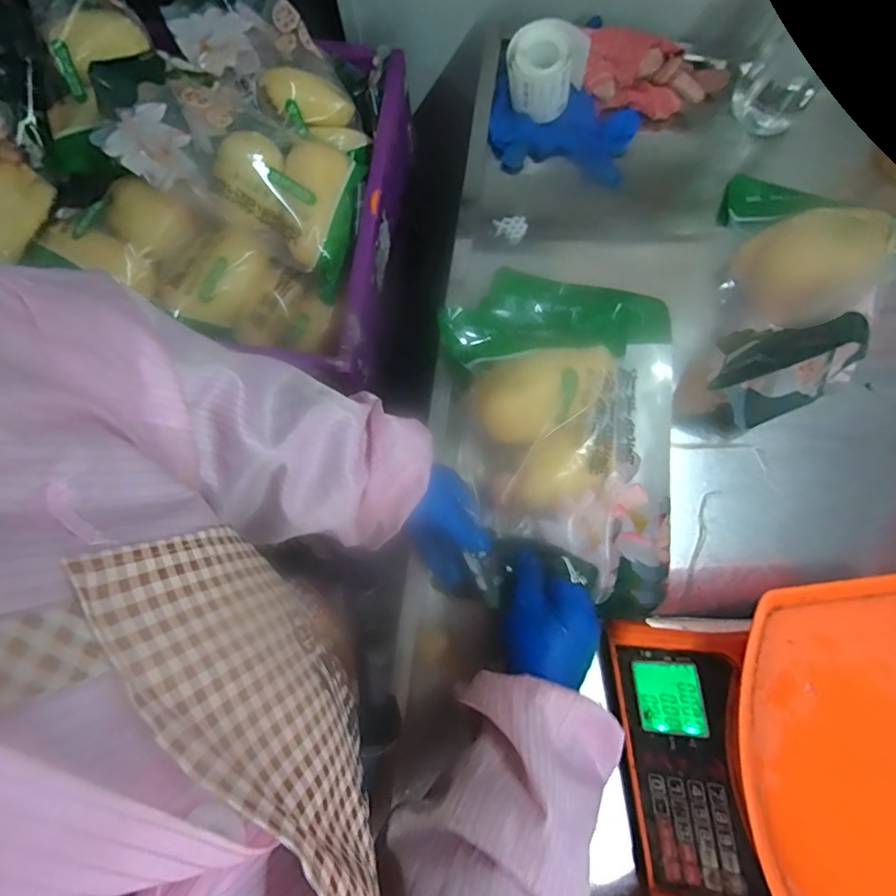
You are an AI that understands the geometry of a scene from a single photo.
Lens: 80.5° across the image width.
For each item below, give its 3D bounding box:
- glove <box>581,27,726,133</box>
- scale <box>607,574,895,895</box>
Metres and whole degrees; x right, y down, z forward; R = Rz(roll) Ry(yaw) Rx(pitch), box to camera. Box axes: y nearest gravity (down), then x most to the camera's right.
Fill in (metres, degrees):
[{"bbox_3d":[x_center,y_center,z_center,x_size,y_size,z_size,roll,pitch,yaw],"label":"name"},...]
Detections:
[{"bbox_3d":[0.229,-0.403,0.593,0.160,0.050,0.079,16,80,4],"label":"glove"},{"bbox_3d":[0.301,0.252,0.426,0.281,0.114,0.278,-8,80,-1],"label":"scale"}]

